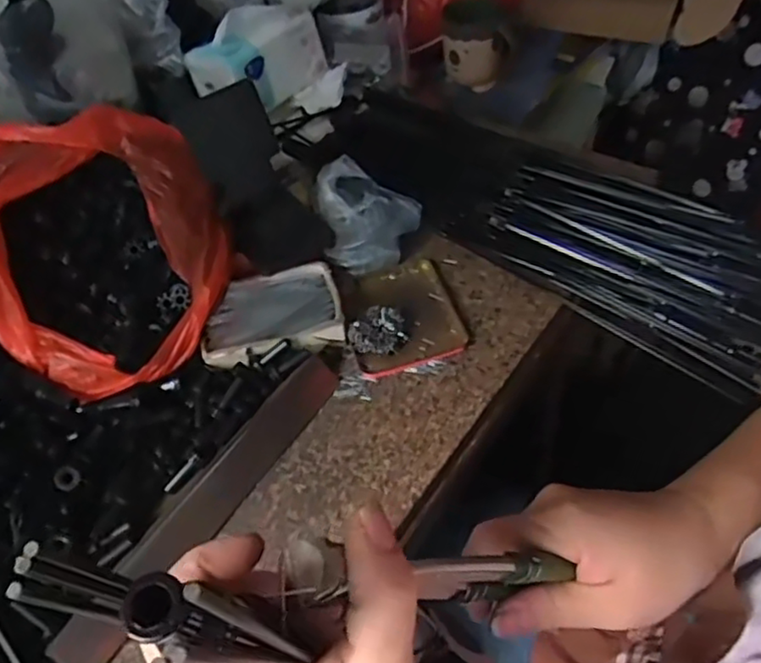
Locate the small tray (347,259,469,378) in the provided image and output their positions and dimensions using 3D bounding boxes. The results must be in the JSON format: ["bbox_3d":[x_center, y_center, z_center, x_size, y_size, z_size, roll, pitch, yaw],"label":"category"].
[{"bbox_3d":[0.018,-0.018,0.621,0.100,0.014,0.121,-16,51,-7],"label":"small tray"}]

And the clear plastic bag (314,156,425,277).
[{"bbox_3d":[-0.023,-0.111,0.670,0.105,0.055,0.097,29,59,26],"label":"clear plastic bag"}]

